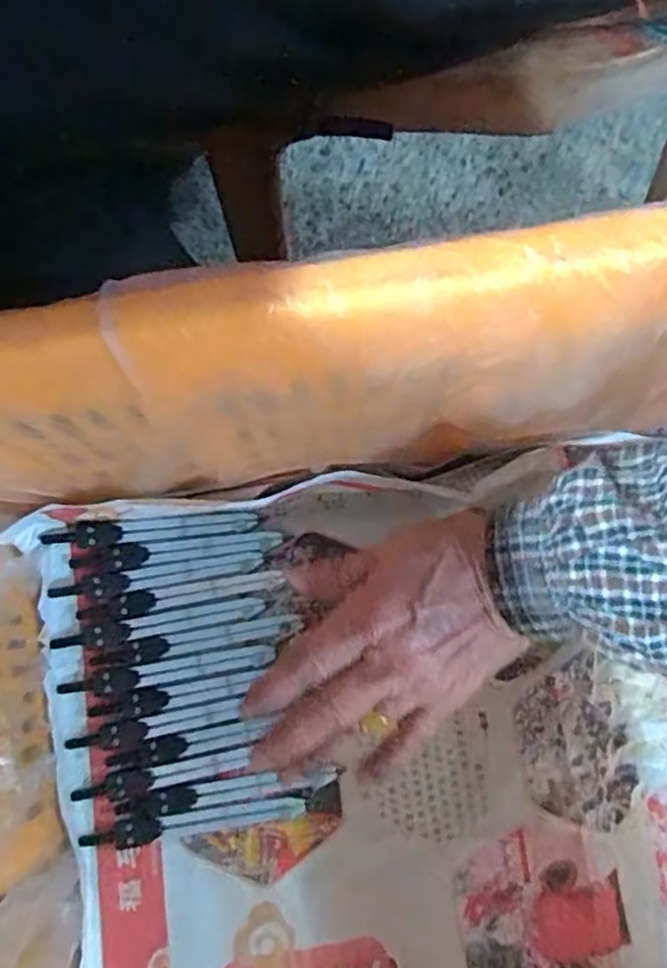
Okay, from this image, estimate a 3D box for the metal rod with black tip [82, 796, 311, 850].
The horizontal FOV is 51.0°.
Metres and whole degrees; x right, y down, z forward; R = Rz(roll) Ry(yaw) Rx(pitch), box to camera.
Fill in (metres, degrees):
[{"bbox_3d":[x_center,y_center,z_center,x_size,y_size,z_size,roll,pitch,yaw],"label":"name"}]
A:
[{"bbox_3d":[-0.071,0.170,0.353,0.111,0.007,0.013,-10,81,0],"label":"metal rod with black tip"}]

